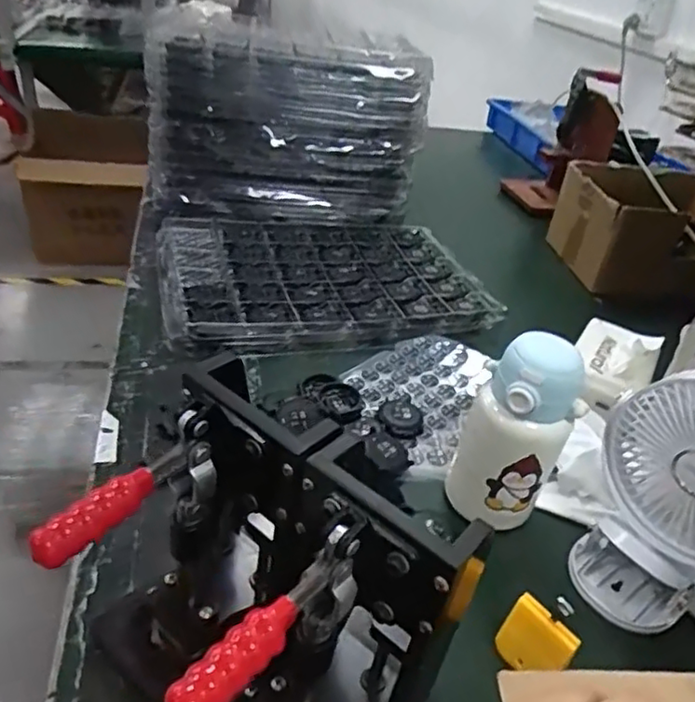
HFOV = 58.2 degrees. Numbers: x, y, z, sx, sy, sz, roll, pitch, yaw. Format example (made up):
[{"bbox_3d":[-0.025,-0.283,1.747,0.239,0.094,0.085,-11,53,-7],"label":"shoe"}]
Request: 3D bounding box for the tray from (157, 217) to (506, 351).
[{"bbox_3d":[-0.046,-0.115,0.903,0.434,0.032,0.348,-7,37,-20],"label":"tray"}]

